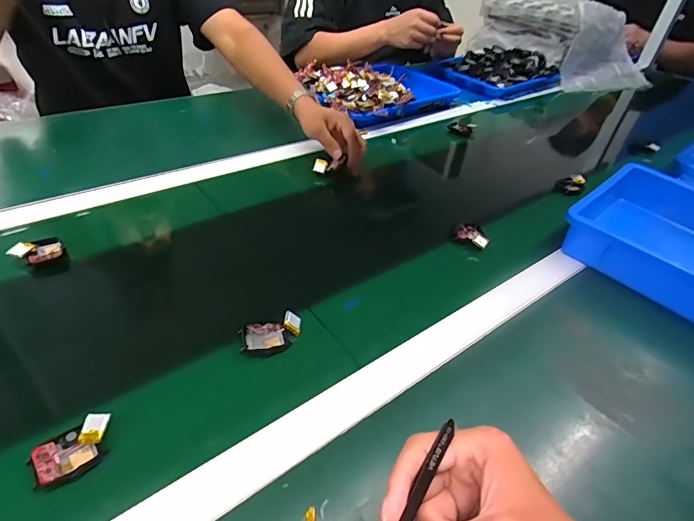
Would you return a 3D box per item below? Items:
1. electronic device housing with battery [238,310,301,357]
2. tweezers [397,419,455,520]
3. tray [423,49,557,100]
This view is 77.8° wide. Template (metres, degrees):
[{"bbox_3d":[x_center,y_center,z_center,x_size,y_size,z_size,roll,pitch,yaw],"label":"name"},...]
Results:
[{"bbox_3d":[-0.072,0.073,0.428,0.063,0.018,0.037,-18,46,-26],"label":"electronic device housing with battery"},{"bbox_3d":[0.035,0.136,0.238,0.005,0.006,0.110,26,59,21],"label":"tweezers"},{"bbox_3d":[0.416,-0.535,1.201,0.336,0.068,0.261,-25,48,-31],"label":"tray"}]

